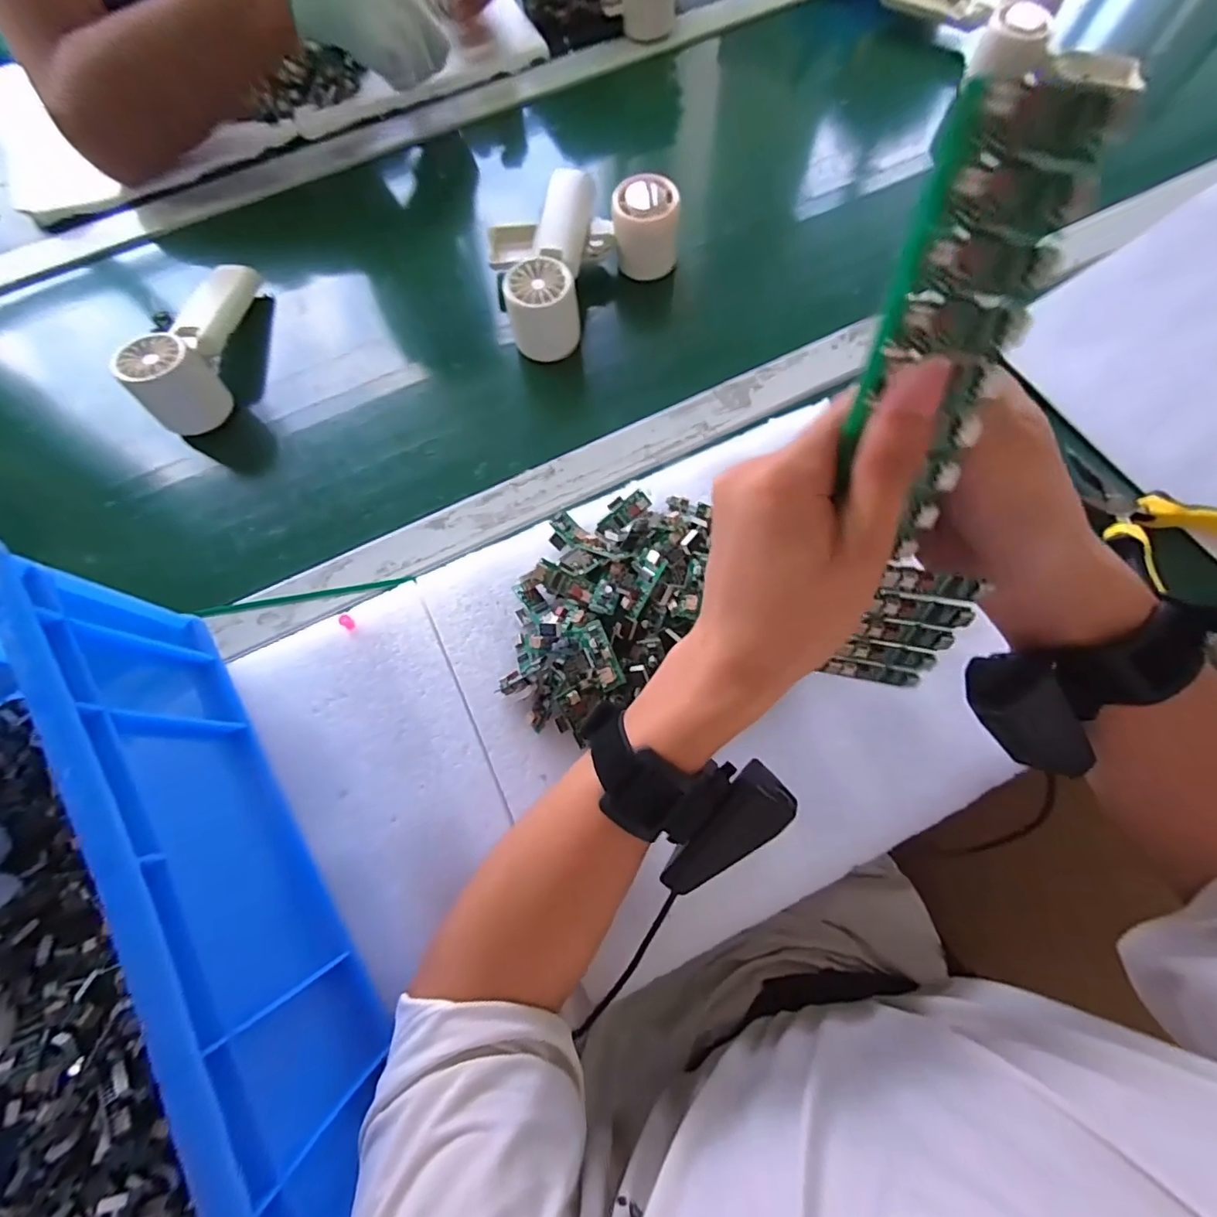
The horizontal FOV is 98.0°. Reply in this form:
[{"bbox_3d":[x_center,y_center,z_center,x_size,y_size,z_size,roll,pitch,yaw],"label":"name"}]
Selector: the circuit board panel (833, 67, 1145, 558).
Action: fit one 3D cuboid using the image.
[{"bbox_3d":[0.106,-0.081,0.167,0.043,0.125,0.005,5,37,1],"label":"circuit board panel"}]

